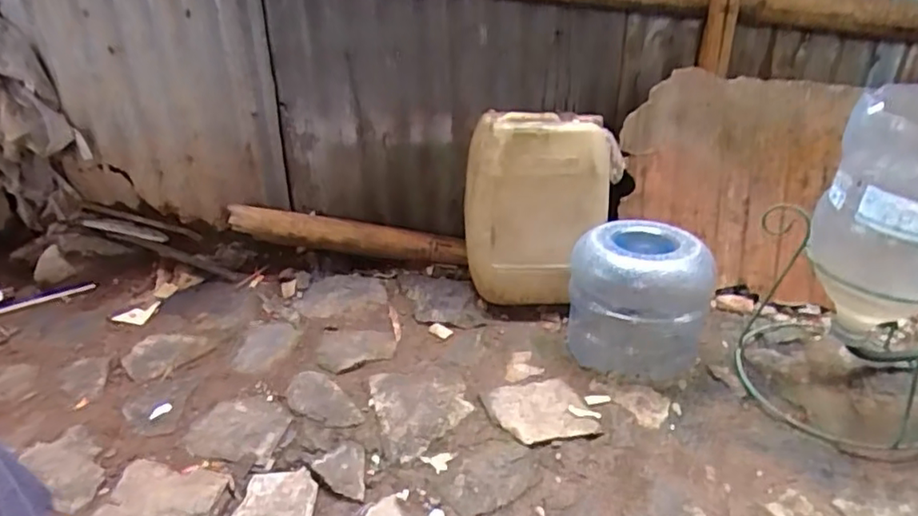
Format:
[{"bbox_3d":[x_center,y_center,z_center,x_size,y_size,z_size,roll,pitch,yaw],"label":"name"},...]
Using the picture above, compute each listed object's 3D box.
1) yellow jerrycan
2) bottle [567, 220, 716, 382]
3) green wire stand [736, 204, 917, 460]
[{"bbox_3d":[0.172,-0.114,1.334,0.316,0.389,0.203,-1,23,-2],"label":"yellow jerrycan"},{"bbox_3d":[0.343,0.080,1.189,0.257,0.238,0.218,12,33,18],"label":"bottle"},{"bbox_3d":[0.709,0.091,1.109,0.384,0.305,0.374,-24,39,-35],"label":"green wire stand"}]

